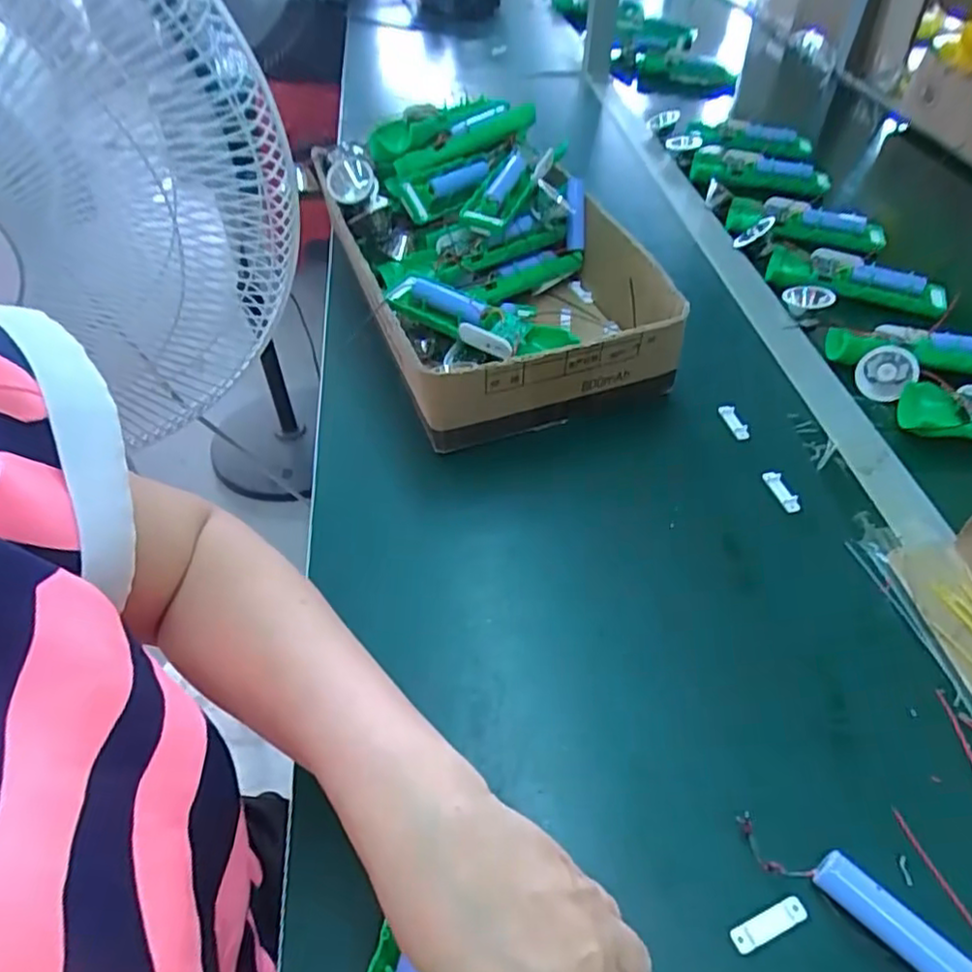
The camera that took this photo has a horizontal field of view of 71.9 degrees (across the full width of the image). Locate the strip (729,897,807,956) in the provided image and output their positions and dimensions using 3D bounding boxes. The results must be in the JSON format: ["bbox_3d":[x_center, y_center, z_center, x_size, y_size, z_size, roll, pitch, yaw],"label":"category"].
[{"bbox_3d":[0.130,0.201,0.307,0.038,0.004,0.010,-18,49,-14],"label":"strip"}]

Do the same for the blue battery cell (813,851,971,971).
[{"bbox_3d":[0.181,0.196,0.299,0.065,0.015,0.020,35,57,30],"label":"blue battery cell"}]

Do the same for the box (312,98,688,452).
[{"bbox_3d":[-0.003,-0.215,0.612,0.228,0.108,0.385,-16,48,-12],"label":"box"}]

